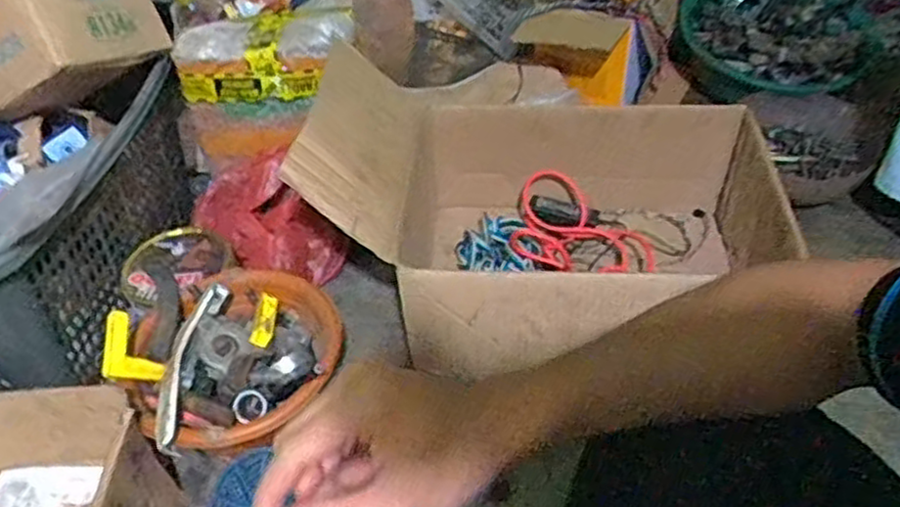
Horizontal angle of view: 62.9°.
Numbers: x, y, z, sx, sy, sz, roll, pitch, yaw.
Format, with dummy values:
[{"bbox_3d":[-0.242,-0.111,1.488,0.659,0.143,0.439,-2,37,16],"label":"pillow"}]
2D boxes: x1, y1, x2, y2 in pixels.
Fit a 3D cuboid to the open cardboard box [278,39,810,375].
[{"bbox_3d":[0.121,-0.062,1.007,0.553,0.332,0.422,7,47,10],"label":"open cardboard box"}]

